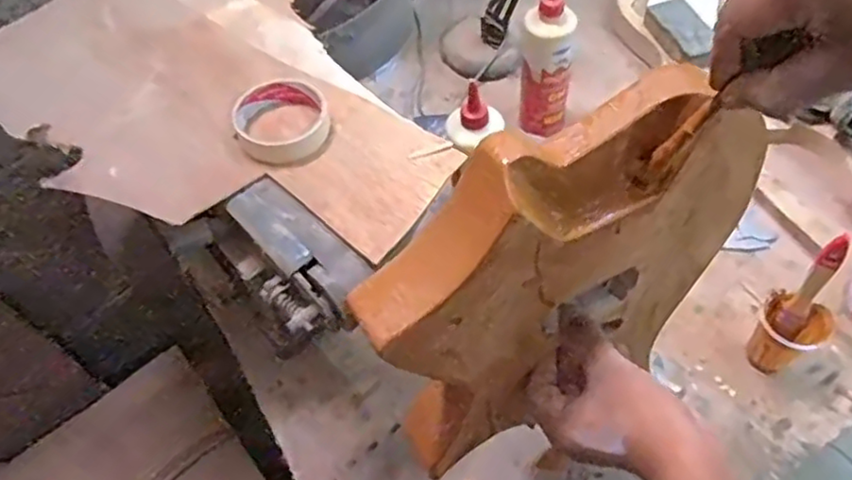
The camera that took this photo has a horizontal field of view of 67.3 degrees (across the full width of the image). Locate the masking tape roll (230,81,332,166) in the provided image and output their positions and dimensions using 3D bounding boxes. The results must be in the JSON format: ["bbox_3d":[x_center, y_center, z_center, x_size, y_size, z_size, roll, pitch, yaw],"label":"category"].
[{"bbox_3d":[-0.134,-0.112,0.591,0.083,0.030,0.085,-2,57,3],"label":"masking tape roll"}]

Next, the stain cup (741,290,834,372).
[{"bbox_3d":[0.377,0.104,0.683,0.061,0.092,0.060,-2,57,3],"label":"stain cup"}]

